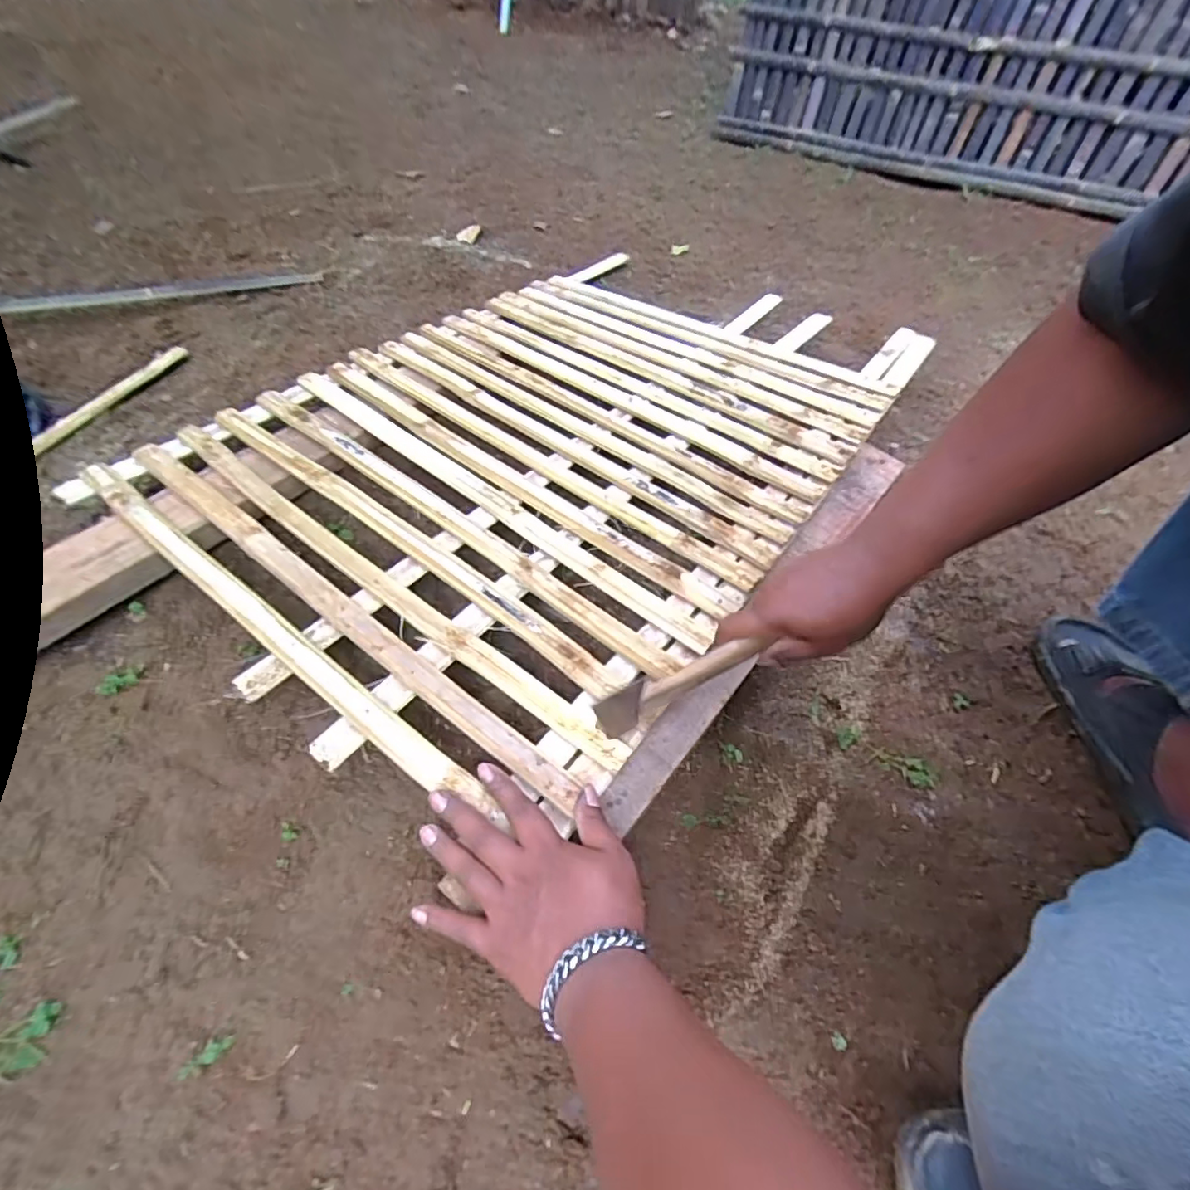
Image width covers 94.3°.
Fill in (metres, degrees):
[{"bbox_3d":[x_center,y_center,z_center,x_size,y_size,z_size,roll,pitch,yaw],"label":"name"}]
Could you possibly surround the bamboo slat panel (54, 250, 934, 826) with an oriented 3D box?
[{"bbox_3d":[-0.035,-0.224,0.746,0.642,0.062,0.914,34,57,20],"label":"bamboo slat panel"}]

